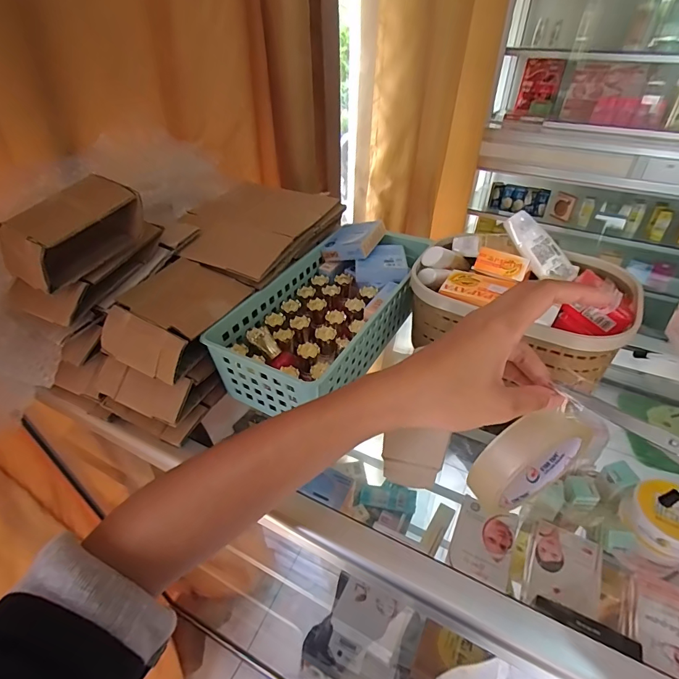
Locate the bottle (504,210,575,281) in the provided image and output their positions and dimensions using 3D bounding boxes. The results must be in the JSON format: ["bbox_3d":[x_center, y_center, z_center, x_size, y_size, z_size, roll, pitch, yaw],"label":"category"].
[{"bbox_3d":[0.217,-0.097,0.437,0.036,0.022,0.092,-34,83,-34],"label":"bottle"}]

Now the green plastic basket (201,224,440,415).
[{"bbox_3d":[-0.004,-0.036,0.470,0.140,0.087,0.290,19,43,23],"label":"green plastic basket"}]

